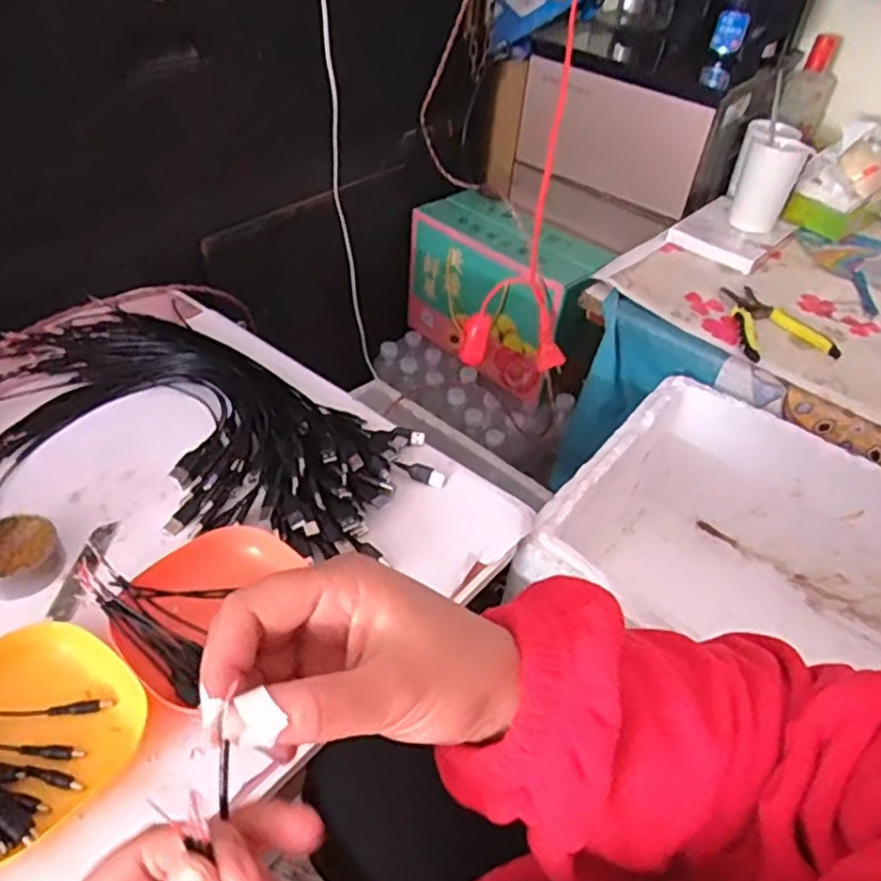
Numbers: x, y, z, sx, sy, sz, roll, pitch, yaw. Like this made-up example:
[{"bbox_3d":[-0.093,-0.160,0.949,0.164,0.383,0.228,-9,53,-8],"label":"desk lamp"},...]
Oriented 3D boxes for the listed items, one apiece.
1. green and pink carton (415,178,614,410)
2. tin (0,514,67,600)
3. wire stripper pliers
[{"bbox_3d":[0.117,-0.263,1.238,0.168,0.245,0.330,-32,55,-33],"label":"green and pink carton"},{"bbox_3d":[-0.333,0.091,0.550,0.061,0.026,0.063,3,44,-3],"label":"tin"},{"bbox_3d":[0.424,-0.142,0.869,0.121,0.015,0.143,7,43,1],"label":"wire stripper pliers"}]

